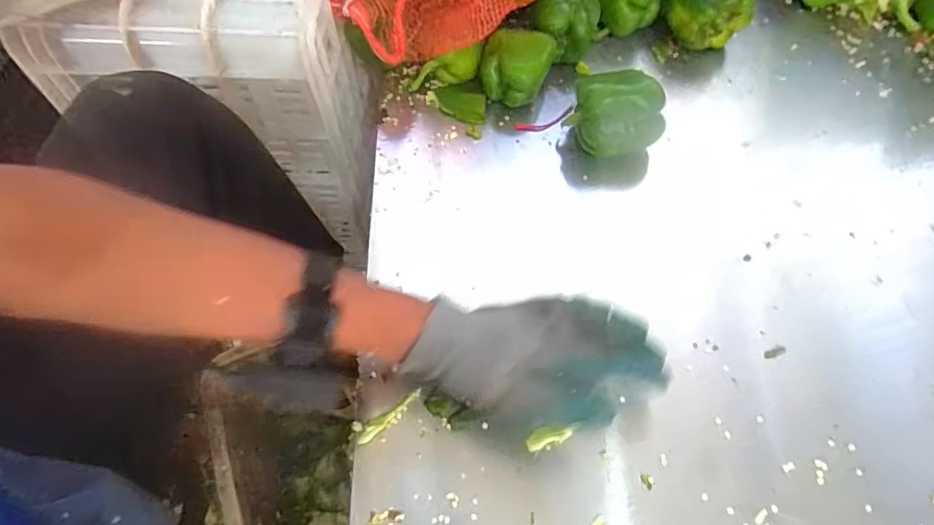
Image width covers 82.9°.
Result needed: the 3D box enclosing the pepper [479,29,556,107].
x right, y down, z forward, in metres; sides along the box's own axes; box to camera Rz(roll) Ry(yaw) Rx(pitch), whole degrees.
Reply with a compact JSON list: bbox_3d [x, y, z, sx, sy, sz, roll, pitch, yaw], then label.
[{"bbox_3d":[0.054,-0.213,0.583,0.073,0.069,0.056,10,59,6],"label":"pepper"}]

